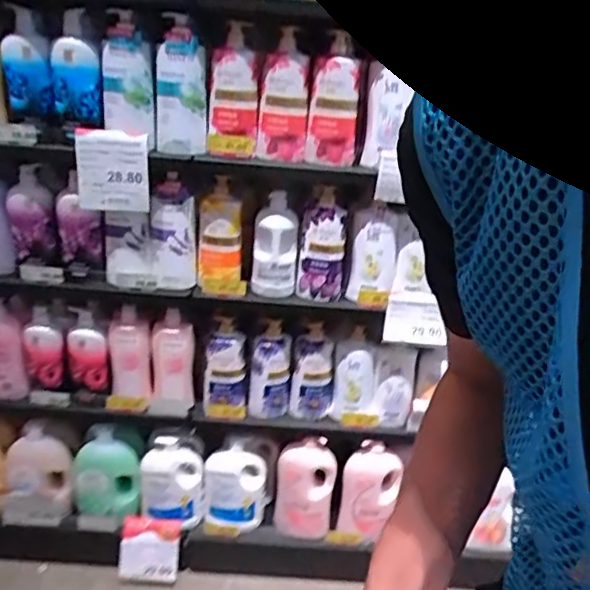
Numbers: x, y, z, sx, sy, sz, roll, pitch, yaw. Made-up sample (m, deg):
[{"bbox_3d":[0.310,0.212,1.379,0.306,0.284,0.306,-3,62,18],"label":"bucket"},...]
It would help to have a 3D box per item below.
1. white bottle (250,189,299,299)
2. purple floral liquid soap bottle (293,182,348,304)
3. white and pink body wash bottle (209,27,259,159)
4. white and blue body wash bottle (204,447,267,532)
[{"bbox_3d":[-0.043,-0.111,1.302,0.097,0.235,0.040,5,23,2],"label":"white bottle"},{"bbox_3d":[0.058,-0.115,1.309,0.101,0.252,0.087,5,23,3],"label":"purple floral liquid soap bottle"},{"bbox_3d":[-0.120,-0.397,1.156,0.090,0.236,0.057,0,23,-11],"label":"white and pink body wash bottle"},{"bbox_3d":[-0.158,0.519,1.552,0.153,0.224,0.070,4,23,0],"label":"white and blue body wash bottle"}]

